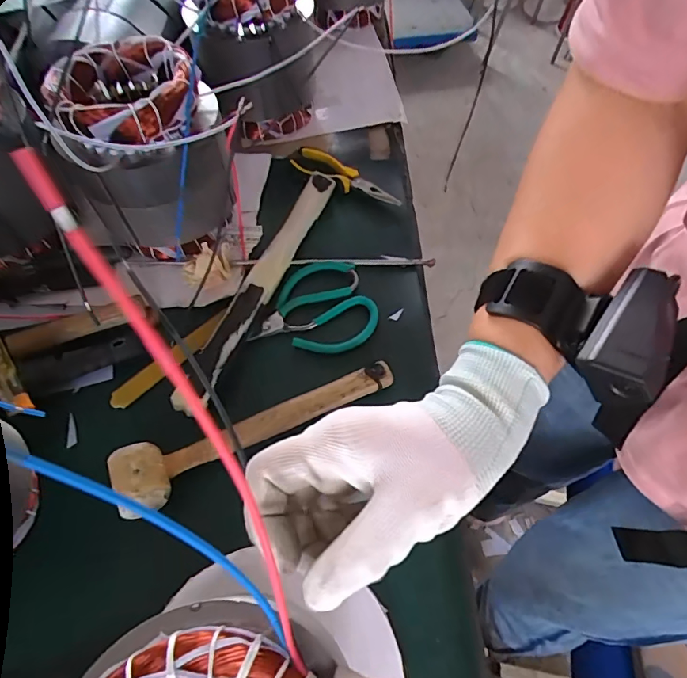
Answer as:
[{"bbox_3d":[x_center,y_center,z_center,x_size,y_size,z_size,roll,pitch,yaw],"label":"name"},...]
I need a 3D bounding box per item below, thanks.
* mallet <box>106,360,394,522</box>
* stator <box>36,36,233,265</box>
[{"bbox_3d":[-0.078,0.068,0.422,0.267,0.045,0.063,-27,67,-14],"label":"mallet"},{"bbox_3d":[-0.200,-0.192,0.477,0.143,0.170,0.146,-21,65,-12],"label":"stator"}]

